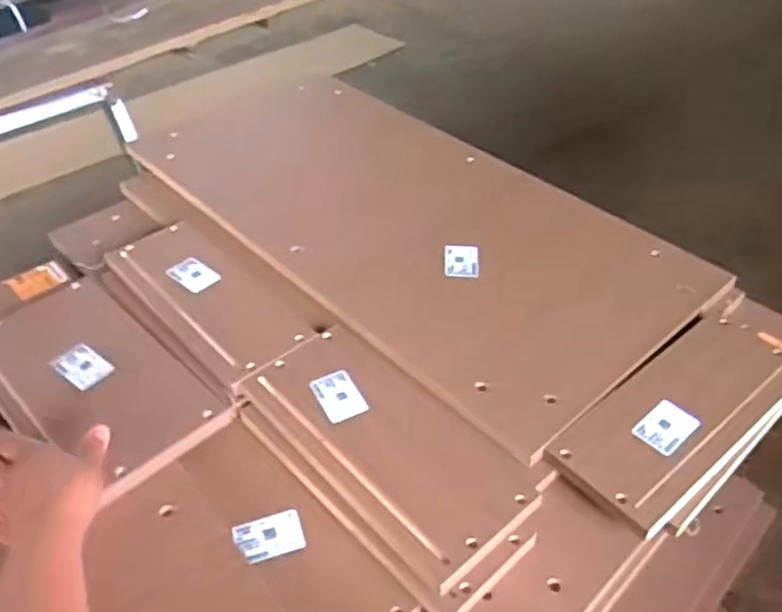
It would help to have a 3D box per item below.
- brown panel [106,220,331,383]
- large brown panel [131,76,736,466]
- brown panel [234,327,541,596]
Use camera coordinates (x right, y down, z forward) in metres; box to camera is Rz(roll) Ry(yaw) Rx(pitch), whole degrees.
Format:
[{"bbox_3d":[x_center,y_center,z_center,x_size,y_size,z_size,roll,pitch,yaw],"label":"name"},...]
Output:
[{"bbox_3d":[-0.216,-0.018,0.839,0.123,0.015,0.281,-32,51,-31],"label":"brown panel"},{"bbox_3d":[-0.008,-0.142,0.975,0.385,0.025,0.824,-33,50,-32],"label":"large brown panel"},{"bbox_3d":[-0.007,0.124,0.683,0.137,0.012,0.297,-33,51,-31],"label":"brown panel"}]

